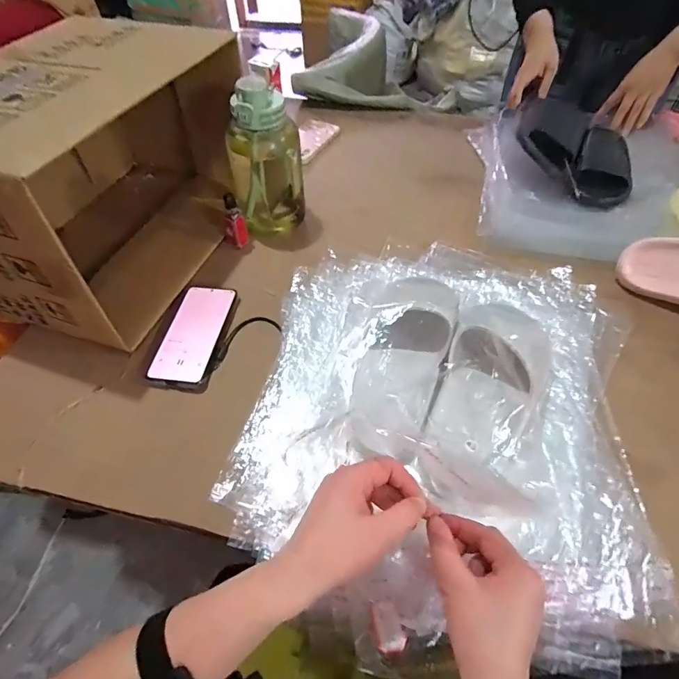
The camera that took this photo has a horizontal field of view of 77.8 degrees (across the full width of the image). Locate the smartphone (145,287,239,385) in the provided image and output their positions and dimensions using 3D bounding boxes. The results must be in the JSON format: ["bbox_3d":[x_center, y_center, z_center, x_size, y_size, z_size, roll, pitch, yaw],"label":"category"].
[{"bbox_3d":[-0.197,-0.011,0.572,0.076,0.009,0.161,6,53,7],"label":"smartphone"}]

